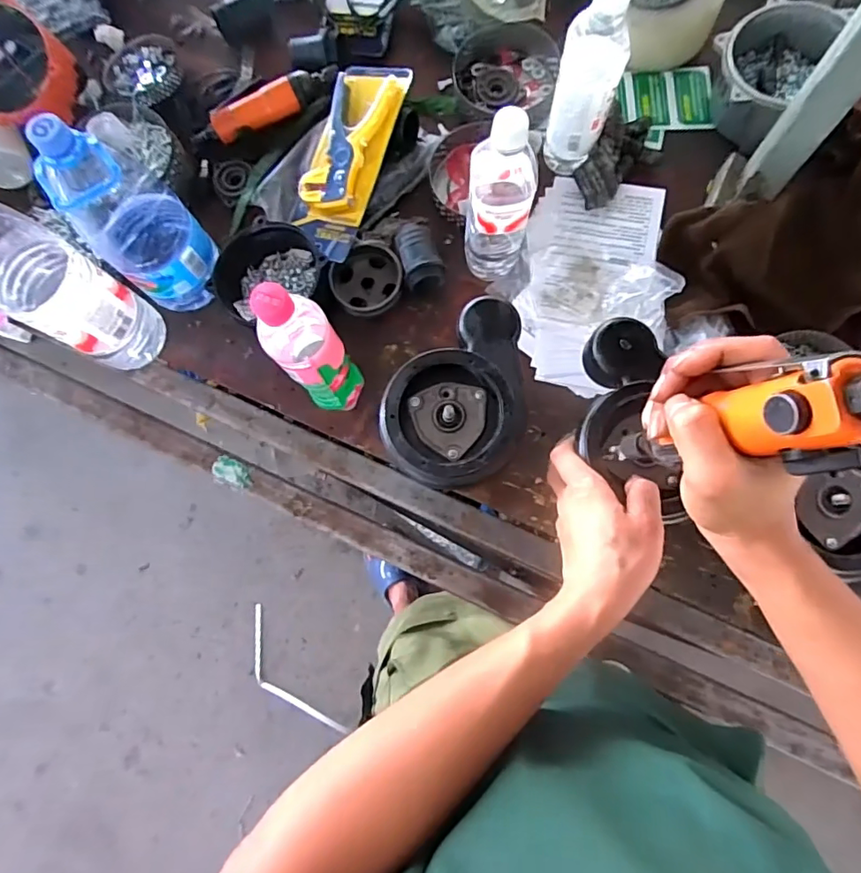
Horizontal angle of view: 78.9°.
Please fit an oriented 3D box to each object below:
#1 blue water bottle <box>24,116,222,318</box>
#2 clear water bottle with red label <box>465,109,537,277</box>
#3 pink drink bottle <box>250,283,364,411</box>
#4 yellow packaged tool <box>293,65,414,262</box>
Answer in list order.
[{"bbox_3d":[-0.315,-0.228,0.557,0.101,0.238,0.112,-42,80,-5],"label":"blue water bottle"},{"bbox_3d":[0.074,-0.239,0.548,0.067,0.218,0.069,12,80,6],"label":"clear water bottle with red label"},{"bbox_3d":[-0.112,-0.076,0.516,0.059,0.237,0.054,-1,79,3],"label":"pink drink bottle"},{"bbox_3d":[-0.107,-0.344,0.642,0.099,0.069,0.243,20,81,7],"label":"yellow packaged tool"}]

